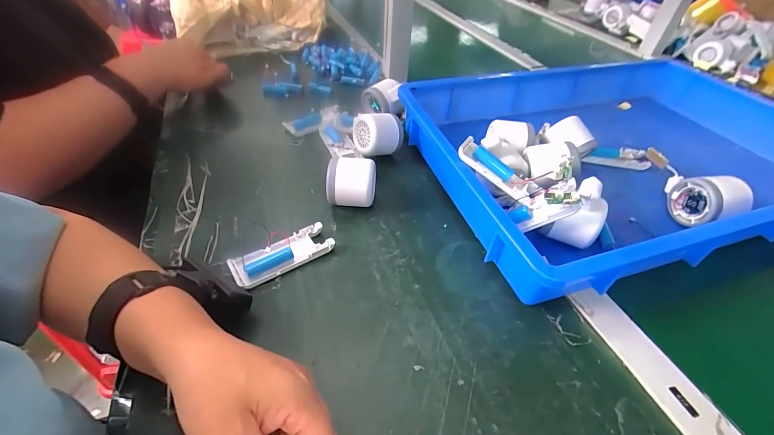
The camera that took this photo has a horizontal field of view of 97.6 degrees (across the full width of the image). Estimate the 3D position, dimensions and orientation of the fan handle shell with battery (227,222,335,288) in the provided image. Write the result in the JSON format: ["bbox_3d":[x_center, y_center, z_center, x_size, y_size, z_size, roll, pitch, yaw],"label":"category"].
[{"bbox_3d":[-0.111,0.039,0.362,0.103,0.019,0.038,-24,51,-23],"label":"fan handle shell with battery"}]

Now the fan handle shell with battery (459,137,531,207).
[{"bbox_3d":[0.121,-0.051,0.373,0.094,0.013,0.030,40,54,4],"label":"fan handle shell with battery"}]

